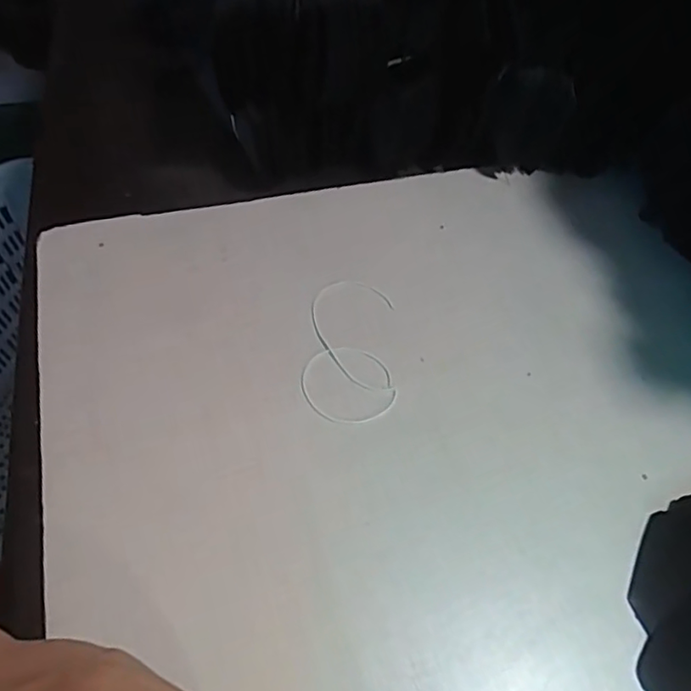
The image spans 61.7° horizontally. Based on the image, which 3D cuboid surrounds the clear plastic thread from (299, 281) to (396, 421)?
[{"bbox_3d":[0.003,0.000,0.380,0.058,0.004,0.108,3,55,-3],"label":"clear plastic thread"}]

